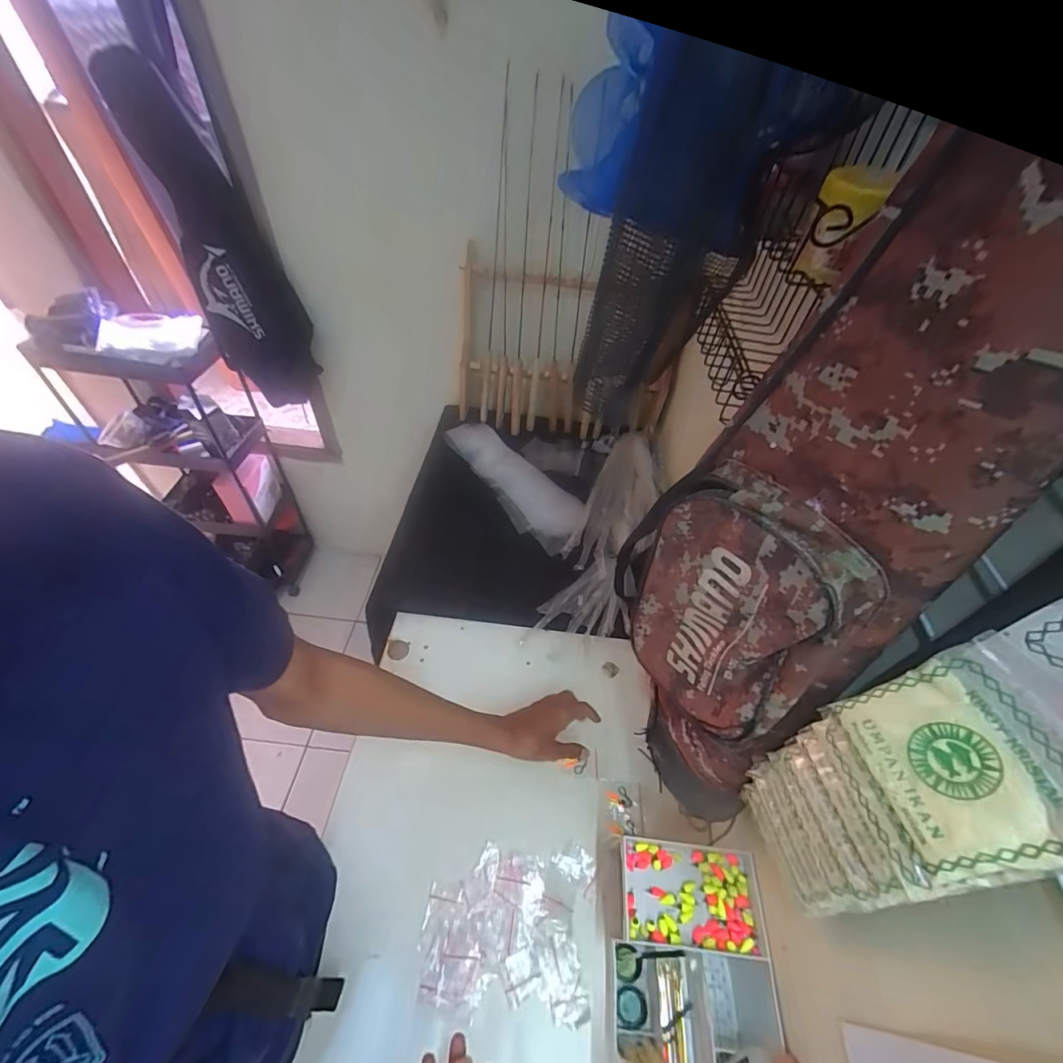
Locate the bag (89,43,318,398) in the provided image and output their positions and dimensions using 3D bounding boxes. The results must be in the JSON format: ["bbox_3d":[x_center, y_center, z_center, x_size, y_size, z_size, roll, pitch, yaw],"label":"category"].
[{"bbox_3d":[-0.598,-0.547,0.889,0.174,0.570,0.082,-33,33,-29],"label":"bag"}]

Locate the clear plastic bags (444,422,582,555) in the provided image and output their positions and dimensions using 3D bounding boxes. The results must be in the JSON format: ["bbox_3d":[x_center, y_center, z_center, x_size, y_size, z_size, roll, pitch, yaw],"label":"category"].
[{"bbox_3d":[-0.035,-0.106,0.974,0.134,0.064,0.378,-33,59,-28],"label":"clear plastic bags"}]

